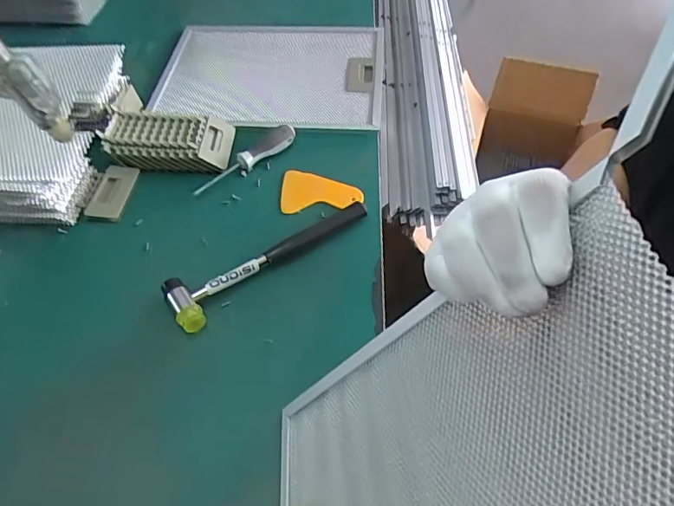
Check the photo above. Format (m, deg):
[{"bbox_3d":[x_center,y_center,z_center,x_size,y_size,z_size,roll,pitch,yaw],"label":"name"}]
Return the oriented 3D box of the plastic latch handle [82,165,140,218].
[{"bbox_3d":[-0.285,-0.079,0.618,0.046,0.011,0.082,4,54,4],"label":"plastic latch handle"}]

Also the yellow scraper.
[{"bbox_3d":[-0.020,-0.081,0.627,0.101,0.008,0.063,-4,65,3],"label":"yellow scraper"}]

